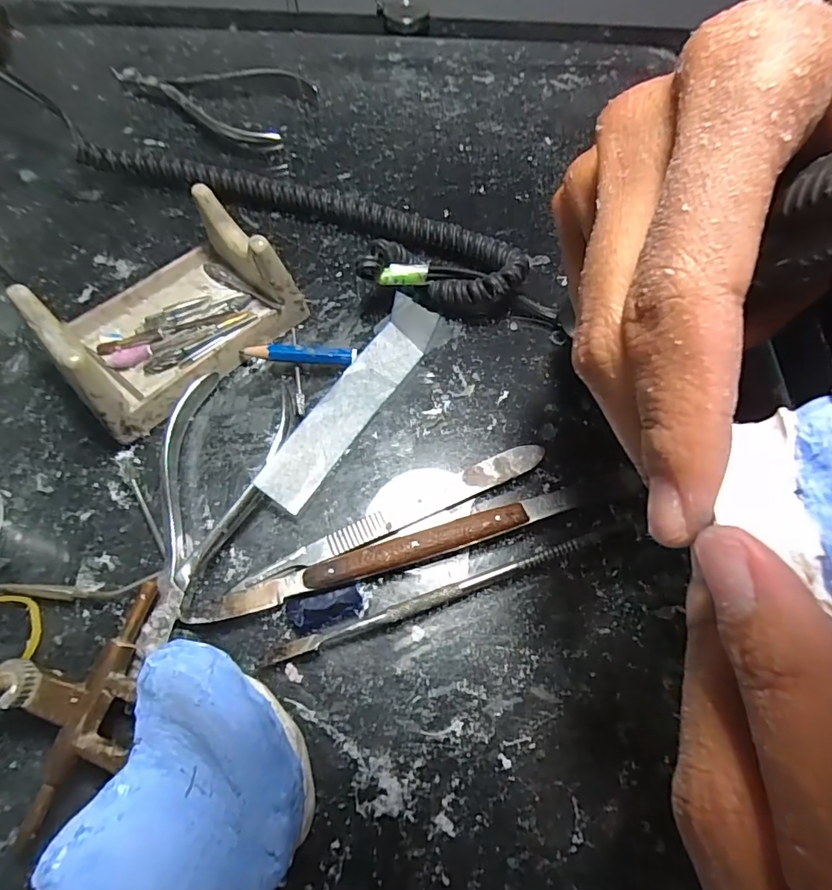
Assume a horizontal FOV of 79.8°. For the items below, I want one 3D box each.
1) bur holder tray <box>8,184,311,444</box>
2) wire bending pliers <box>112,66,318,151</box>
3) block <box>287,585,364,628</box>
[{"bbox_3d":[-0.107,-0.059,0.211,0.092,0.043,0.064,-41,71,-19],"label":"bur holder tray"},{"bbox_3d":[-0.126,-0.214,0.304,0.124,0.012,0.066,22,65,9],"label":"wire bending pliers"},{"bbox_3d":[-0.033,0.058,0.178,0.026,0.004,0.011,-10,64,-6],"label":"block"}]

